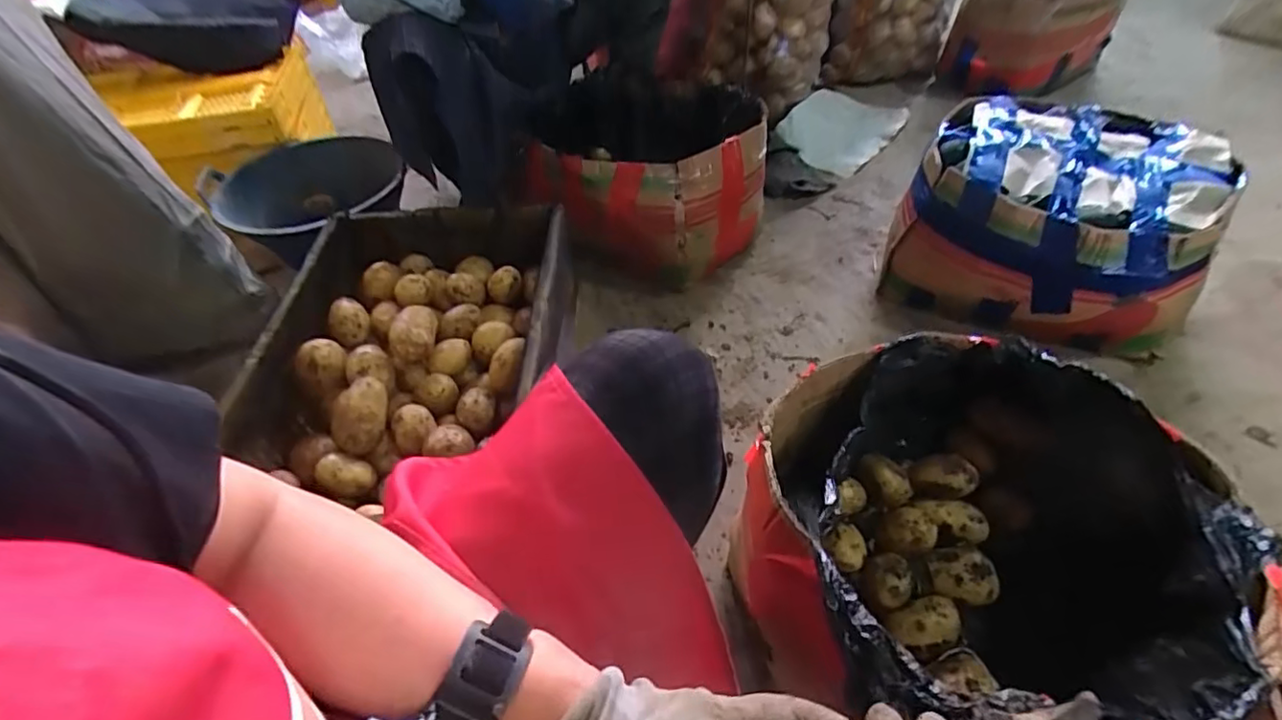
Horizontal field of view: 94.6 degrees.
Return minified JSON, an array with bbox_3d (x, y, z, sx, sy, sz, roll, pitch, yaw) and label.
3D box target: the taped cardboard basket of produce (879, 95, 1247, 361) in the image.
[{"bbox_3d":[0.726,-0.248,1.059,0.441,0.256,0.393,22,53,23],"label":"taped cardboard basket of produce"}]

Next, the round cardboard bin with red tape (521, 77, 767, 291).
[{"bbox_3d":[0.032,-0.399,1.268,0.439,0.272,0.448,-2,47,3],"label":"round cardboard bin with red tape"}]

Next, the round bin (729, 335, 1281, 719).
[{"bbox_3d":[0.350,0.197,0.644,0.459,0.242,0.450,-2,47,3],"label":"round bin"}]

